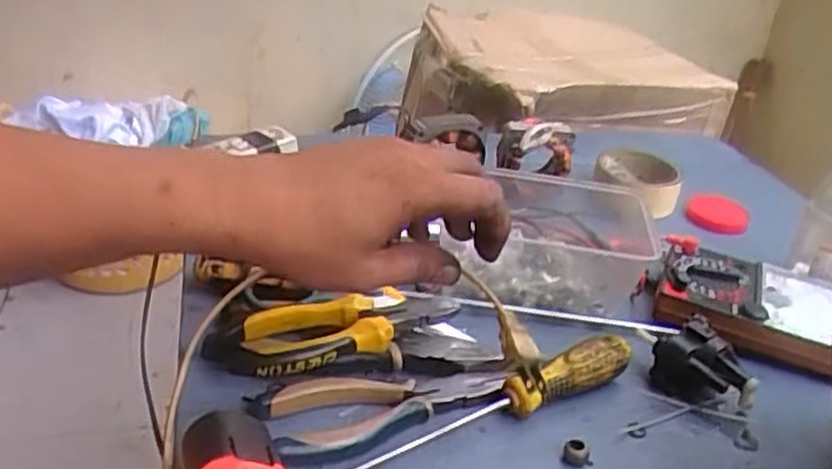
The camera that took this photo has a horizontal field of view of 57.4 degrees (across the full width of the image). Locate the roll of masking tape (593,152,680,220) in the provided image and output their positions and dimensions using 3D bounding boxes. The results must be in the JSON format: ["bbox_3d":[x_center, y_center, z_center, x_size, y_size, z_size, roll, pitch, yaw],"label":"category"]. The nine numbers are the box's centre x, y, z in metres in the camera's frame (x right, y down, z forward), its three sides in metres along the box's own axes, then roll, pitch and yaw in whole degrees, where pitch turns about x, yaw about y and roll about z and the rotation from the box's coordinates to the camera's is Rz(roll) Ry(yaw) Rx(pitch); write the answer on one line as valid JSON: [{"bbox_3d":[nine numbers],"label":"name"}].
[{"bbox_3d":[0.223,-0.055,0.764,0.083,0.034,0.090,17,32,19],"label":"roll of masking tape"}]

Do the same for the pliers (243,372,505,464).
[{"bbox_3d":[-0.021,0.110,0.467,0.157,0.015,0.062,-1,30,-11],"label":"pliers"}]

